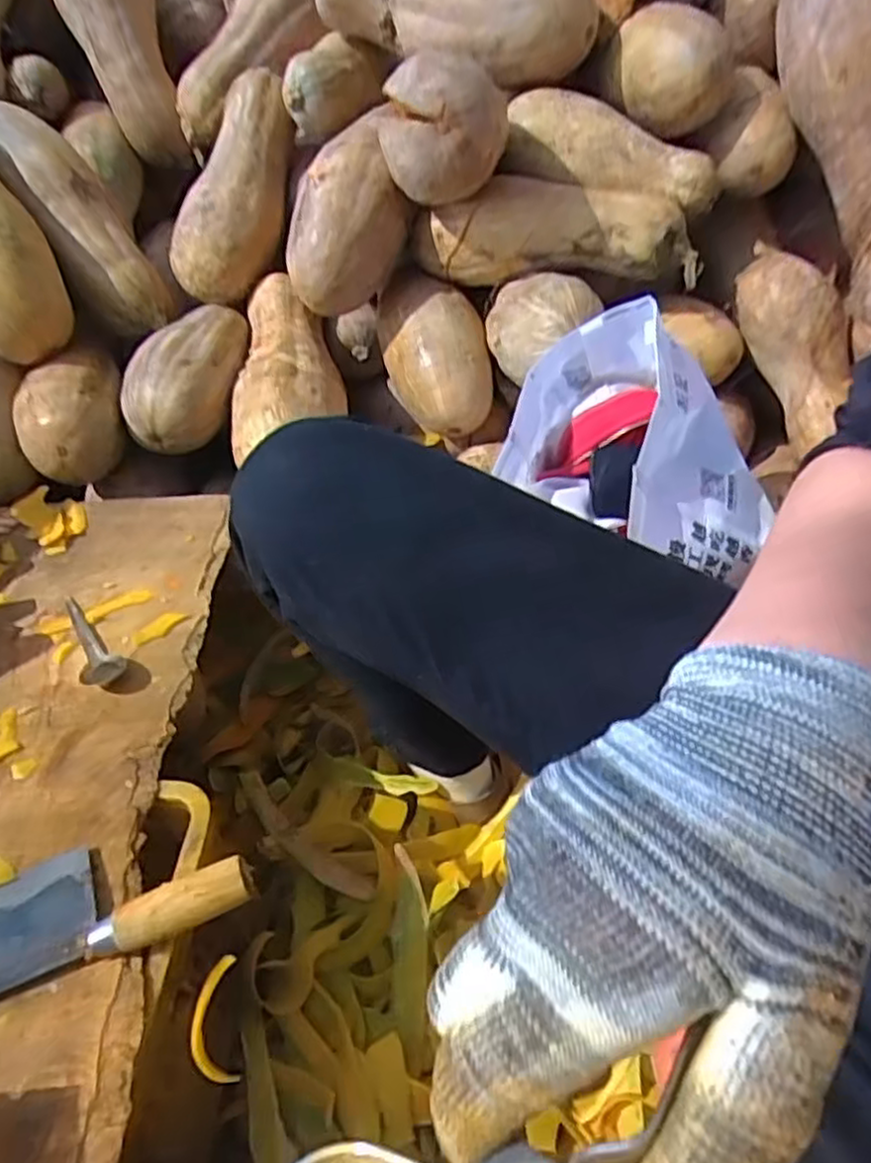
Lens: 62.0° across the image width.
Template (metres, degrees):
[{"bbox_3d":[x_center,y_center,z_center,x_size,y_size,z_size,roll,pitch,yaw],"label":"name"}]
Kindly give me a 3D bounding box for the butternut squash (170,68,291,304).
[{"bbox_3d":[-0.265,-0.531,0.978,0.114,0.103,0.306,22,95,24],"label":"butternut squash"}]

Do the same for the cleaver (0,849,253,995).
[{"bbox_3d":[-0.253,0.218,0.477,0.253,0.026,0.085,-18,47,-10],"label":"cleaver"}]

